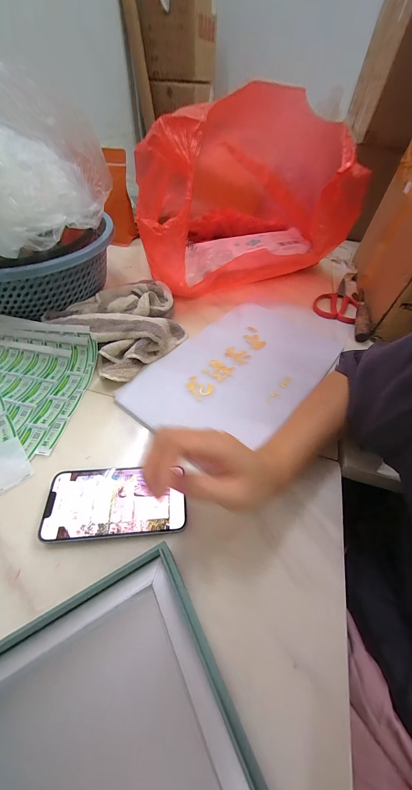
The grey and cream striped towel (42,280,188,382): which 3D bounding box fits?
[{"bbox_3d":[-0.141,-0.133,0.430,0.196,0.050,0.194,36,58,21],"label":"grey and cream striped towel"}]

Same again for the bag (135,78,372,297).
[{"bbox_3d":[0.082,-0.472,0.570,0.476,0.278,0.494,-9,54,-11],"label":"bag"}]

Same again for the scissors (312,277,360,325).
[{"bbox_3d":[0.300,-0.222,0.563,0.085,0.015,0.186,25,55,14],"label":"scissors"}]

